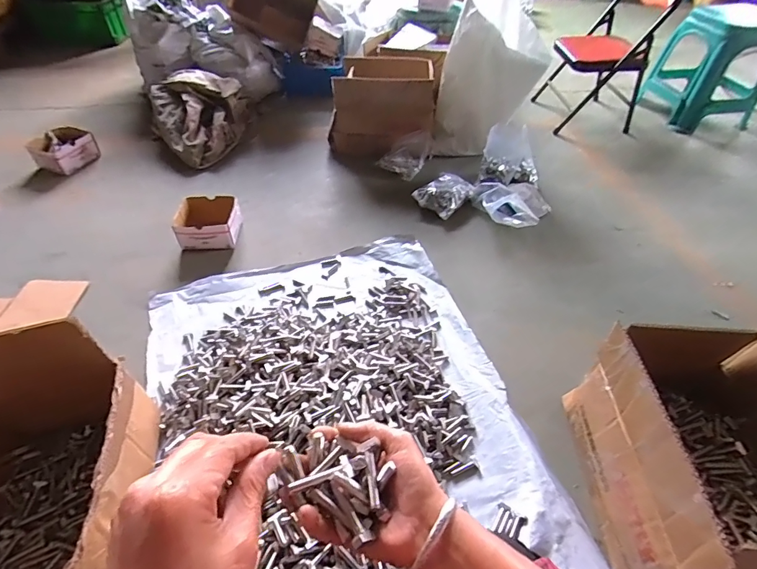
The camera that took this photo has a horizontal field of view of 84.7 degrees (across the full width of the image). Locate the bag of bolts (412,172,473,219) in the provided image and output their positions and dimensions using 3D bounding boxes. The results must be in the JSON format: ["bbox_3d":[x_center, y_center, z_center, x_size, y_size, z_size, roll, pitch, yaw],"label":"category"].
[{"bbox_3d":[0.203,-0.283,1.291,0.133,0.066,0.156,29,52,28],"label":"bag of bolts"}]

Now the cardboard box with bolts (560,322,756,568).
[{"bbox_3d":[0.476,0.261,0.605,0.233,0.241,0.326,3,45,1],"label":"cardboard box with bolts"}]

